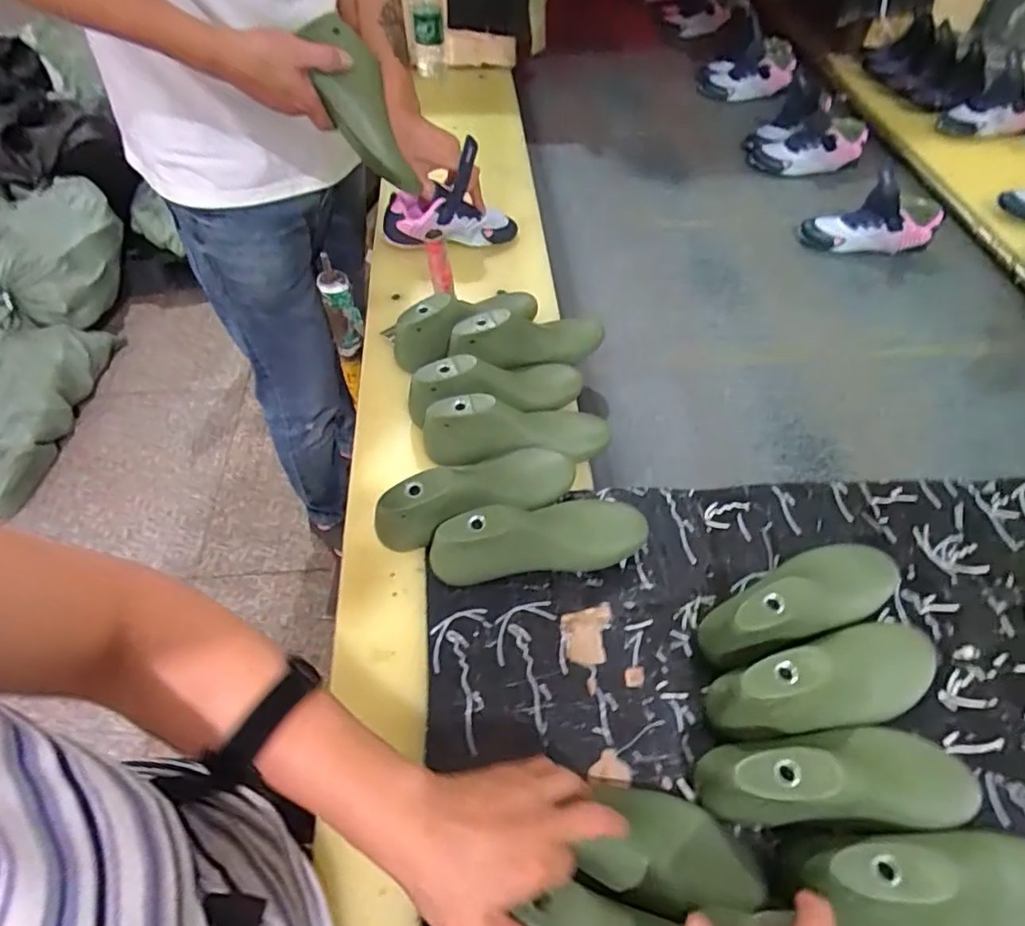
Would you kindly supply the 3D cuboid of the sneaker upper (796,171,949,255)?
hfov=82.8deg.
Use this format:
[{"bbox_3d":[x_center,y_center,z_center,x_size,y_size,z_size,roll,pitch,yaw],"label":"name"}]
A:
[{"bbox_3d":[0.611,-0.406,0.982,0.217,0.123,0.070,-1,55,-2],"label":"sneaker upper"}]

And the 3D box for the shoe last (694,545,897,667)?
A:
[{"bbox_3d":[0.262,0.120,0.521,0.209,0.081,0.071,-24,58,-17],"label":"shoe last"}]

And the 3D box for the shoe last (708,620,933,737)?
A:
[{"bbox_3d":[0.265,0.179,0.481,0.214,0.085,0.071,-13,56,-10],"label":"shoe last"}]

